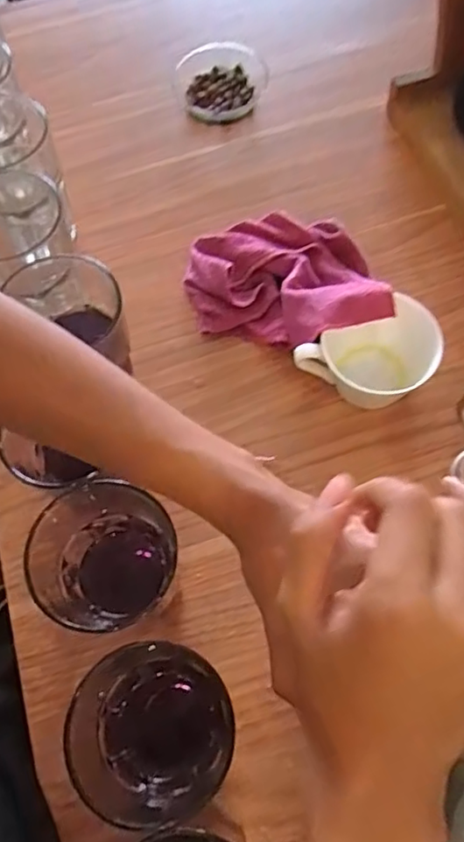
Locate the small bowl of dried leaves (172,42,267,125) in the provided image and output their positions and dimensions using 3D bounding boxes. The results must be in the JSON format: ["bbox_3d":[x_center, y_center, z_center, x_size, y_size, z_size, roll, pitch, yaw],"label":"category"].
[{"bbox_3d":[-0.012,-0.375,0.671,0.101,0.025,0.097,-1,66,2],"label":"small bowl of dried leaves"}]

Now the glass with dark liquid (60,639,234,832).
[{"bbox_3d":[-0.047,0.198,0.389,0.089,0.088,0.098,-22,67,-7],"label":"glass with dark liquid"}]

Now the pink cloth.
[{"bbox_3d":[0.041,-0.127,0.537,0.154,0.068,0.160,-15,67,-4],"label":"pink cloth"}]

